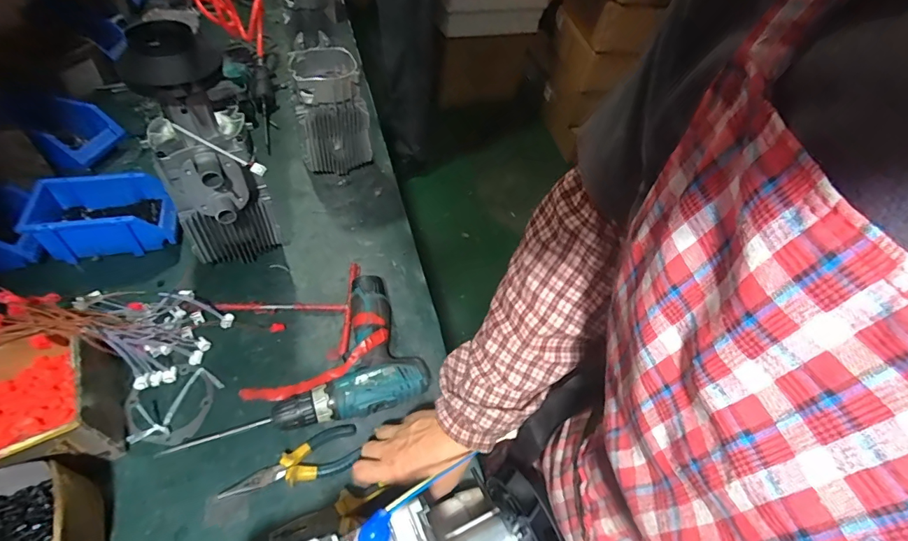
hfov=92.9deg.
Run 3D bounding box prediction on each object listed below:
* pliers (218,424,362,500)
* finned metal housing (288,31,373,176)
[{"bbox_3d":[-0.187,0.221,0.500,0.146,0.015,0.052,-12,50,-15],"label":"pliers"},{"bbox_3d":[-0.231,-0.289,0.813,0.119,0.223,0.123,-14,51,-17],"label":"finned metal housing"}]

